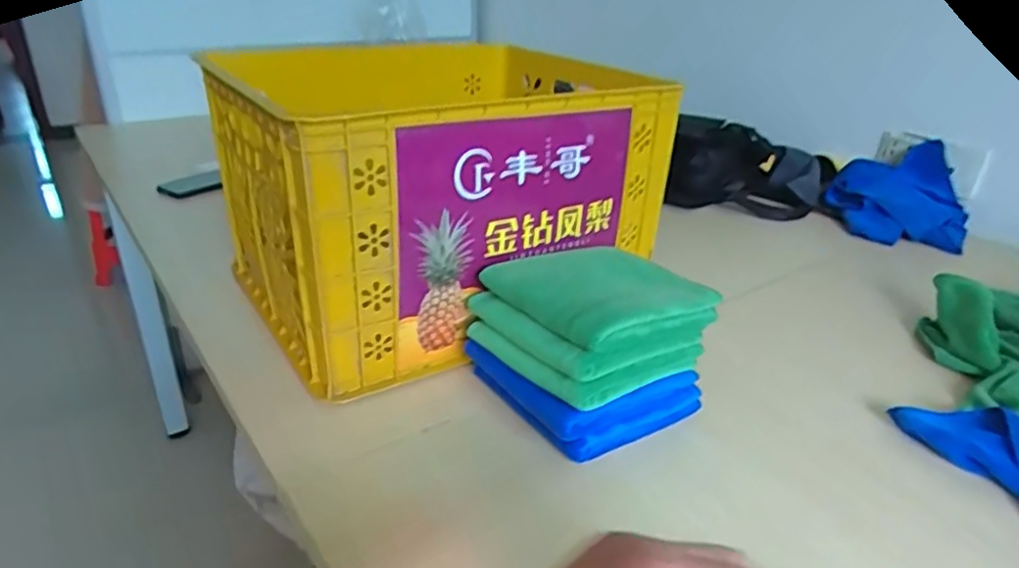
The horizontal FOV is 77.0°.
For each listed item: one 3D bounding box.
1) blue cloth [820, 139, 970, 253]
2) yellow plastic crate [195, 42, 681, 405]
[{"bbox_3d":[0.722,-0.158,1.185,0.229,0.077,0.236,1,48,13],"label":"blue cloth"},{"bbox_3d":[-0.073,-0.099,0.777,0.448,0.281,0.304,-17,33,-34],"label":"yellow plastic crate"}]

